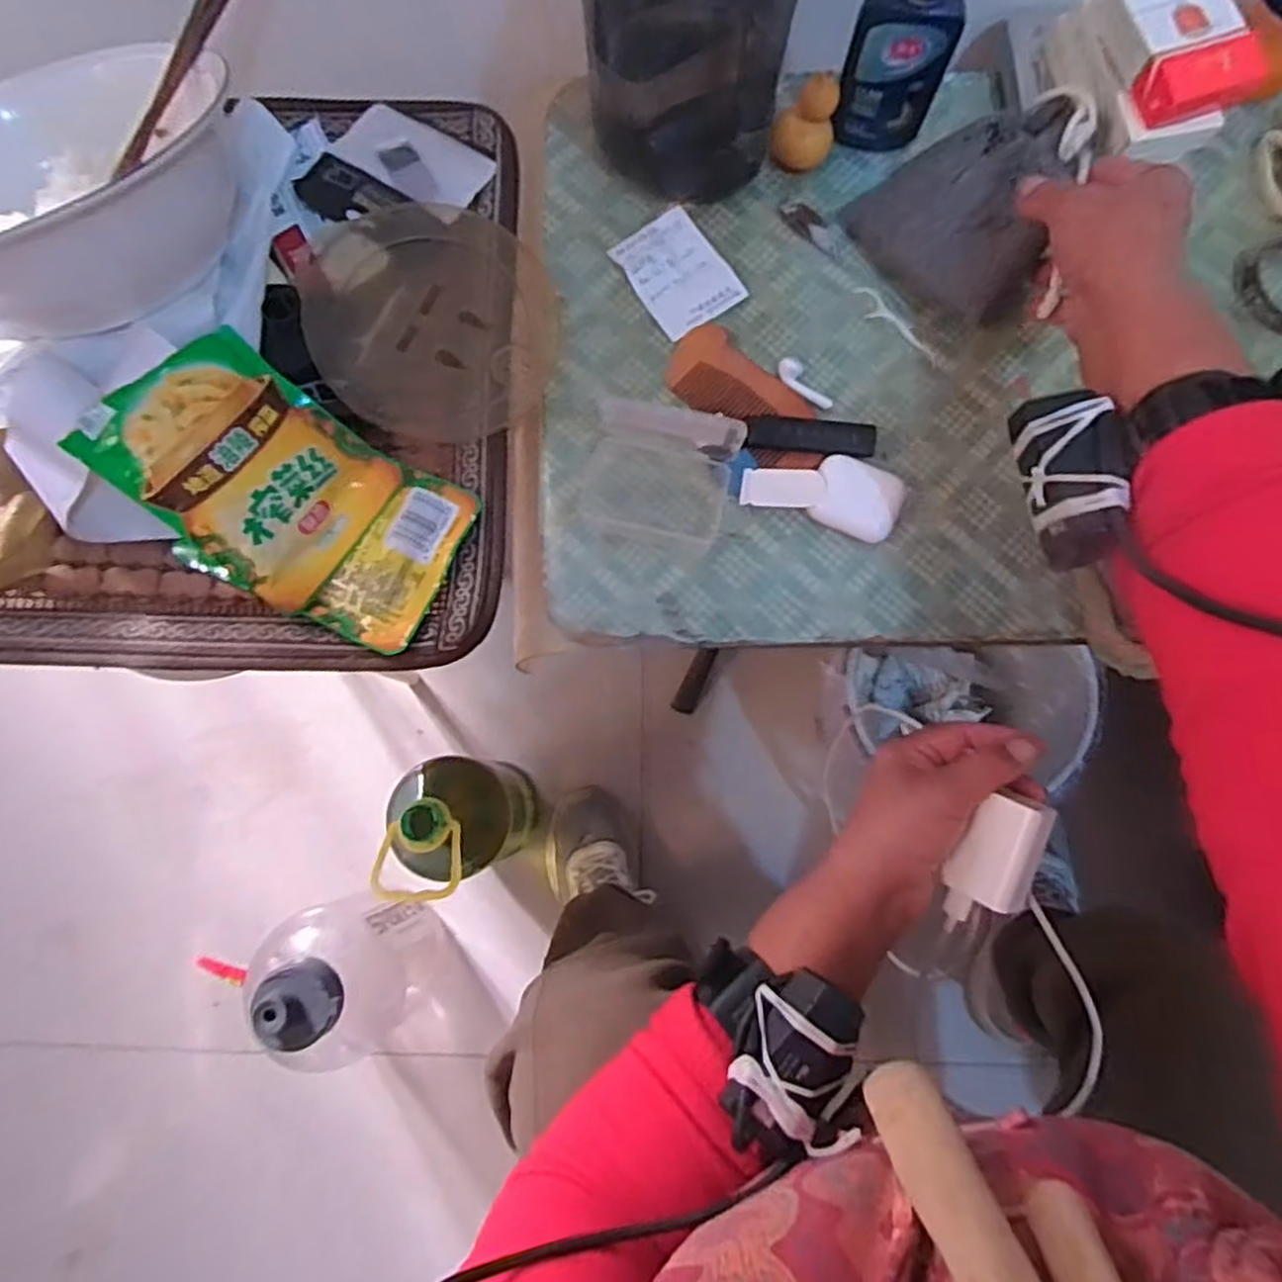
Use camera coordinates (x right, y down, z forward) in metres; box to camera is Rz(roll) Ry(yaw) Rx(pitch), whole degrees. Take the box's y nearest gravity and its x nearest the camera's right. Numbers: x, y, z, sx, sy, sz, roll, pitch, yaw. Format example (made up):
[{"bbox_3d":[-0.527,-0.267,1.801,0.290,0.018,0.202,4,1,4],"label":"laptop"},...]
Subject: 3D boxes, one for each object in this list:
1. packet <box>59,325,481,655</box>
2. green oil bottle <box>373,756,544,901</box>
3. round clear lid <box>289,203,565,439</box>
[{"bbox_3d":[-0.191,-0.079,0.422,0.184,0.018,0.109,35,76,-15],"label":"packet"},{"bbox_3d":[-0.157,0.159,0.717,0.097,0.317,0.104,0,79,0],"label":"green oil bottle"},{"bbox_3d":[-0.124,-0.193,0.466,0.145,0.011,0.143,2,81,-12],"label":"round clear lid"}]

